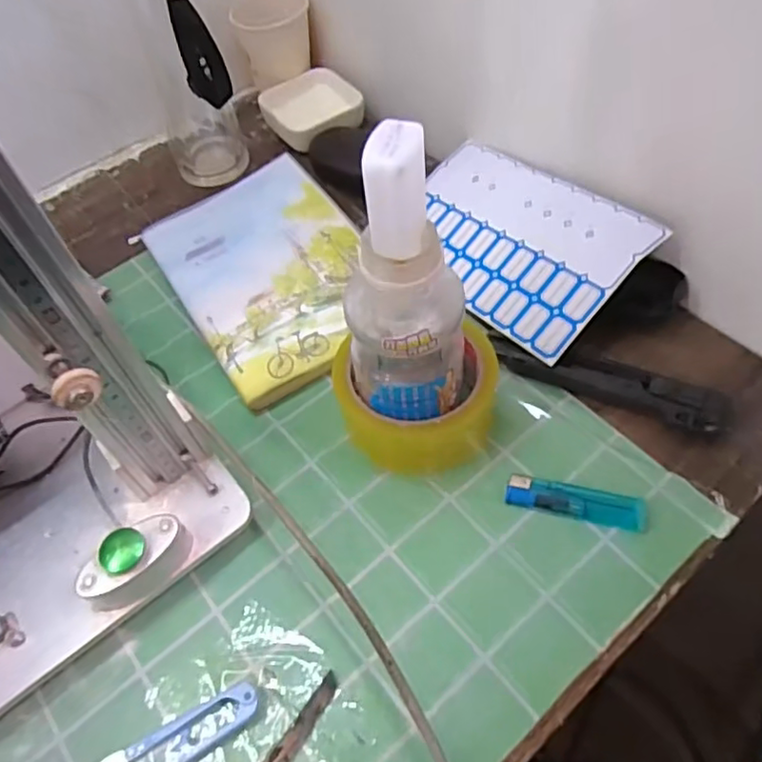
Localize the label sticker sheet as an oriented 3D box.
[{"bbox_3d":[0.093,-0.107,0.463,0.124,0.008,0.192,-49,52,0],"label":"label sticker sheet"}]

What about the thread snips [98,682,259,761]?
[{"bbox_3d":[-0.107,0.185,0.314,0.099,0.012,0.025,-24,57,-11],"label":"thread snips"}]

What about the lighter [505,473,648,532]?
[{"bbox_3d":[0.113,0.069,0.366,0.078,0.008,0.021,10,57,12],"label":"lighter"}]

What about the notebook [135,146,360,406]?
[{"bbox_3d":[-0.083,-0.087,0.479,0.138,0.010,0.208,-32,60,-10],"label":"notebook"}]

